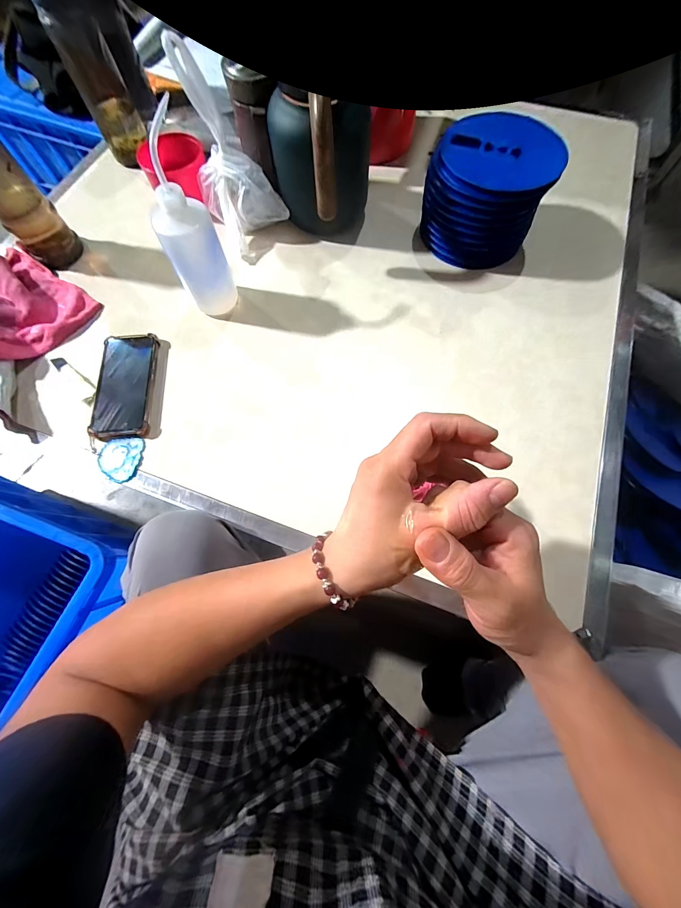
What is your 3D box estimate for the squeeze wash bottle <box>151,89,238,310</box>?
[{"bbox_3d":[-0.197,-0.279,0.441,0.072,0.208,0.069,-25,72,-8],"label":"squeeze wash bottle"}]

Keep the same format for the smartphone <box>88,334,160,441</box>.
[{"bbox_3d":[-0.303,-0.098,0.471,0.072,0.018,0.160,-4,70,-1],"label":"smartphone"}]

